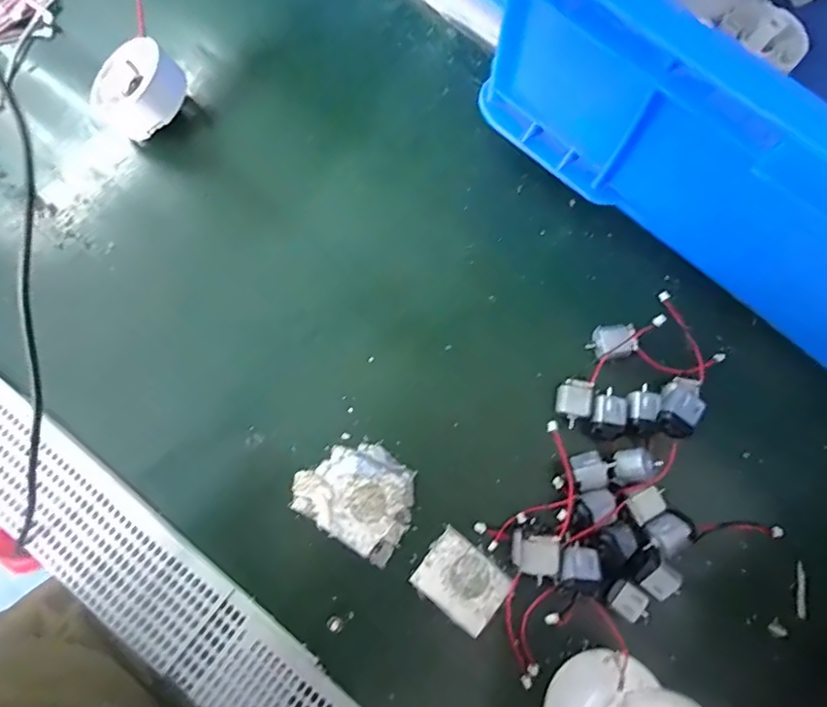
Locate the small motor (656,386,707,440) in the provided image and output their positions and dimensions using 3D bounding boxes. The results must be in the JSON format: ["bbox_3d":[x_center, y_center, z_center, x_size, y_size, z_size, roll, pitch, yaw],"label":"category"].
[{"bbox_3d":[0.143,0.031,0.295,0.019,0.019,0.031,30,75,6],"label":"small motor"}]

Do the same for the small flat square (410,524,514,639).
[{"bbox_3d":[0.026,0.123,0.294,0.045,0.006,0.036,39,76,9],"label":"small flat square"}]

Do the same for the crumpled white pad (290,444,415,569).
[{"bbox_3d":[-0.030,0.079,0.306,0.065,0.004,0.053,33,75,7],"label":"crumpled white pad"}]

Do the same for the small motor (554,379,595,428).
[{"bbox_3d":[0.091,0.028,0.310,0.020,0.012,0.025,11,74,1],"label":"small motor"}]

